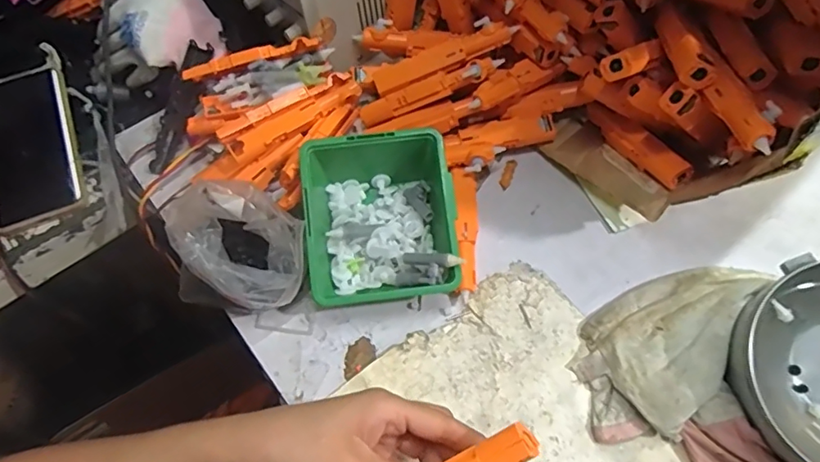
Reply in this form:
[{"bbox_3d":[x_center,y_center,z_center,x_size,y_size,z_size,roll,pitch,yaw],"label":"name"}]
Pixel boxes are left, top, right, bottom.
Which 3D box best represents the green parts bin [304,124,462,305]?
[{"bbox_3d":[-0.022,-0.008,0.419,0.114,0.071,0.125,-5,65,0],"label":"green parts bin"}]

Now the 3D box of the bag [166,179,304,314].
[{"bbox_3d":[-0.127,0.014,0.404,0.103,0.081,0.084,11,66,8],"label":"bag"}]

